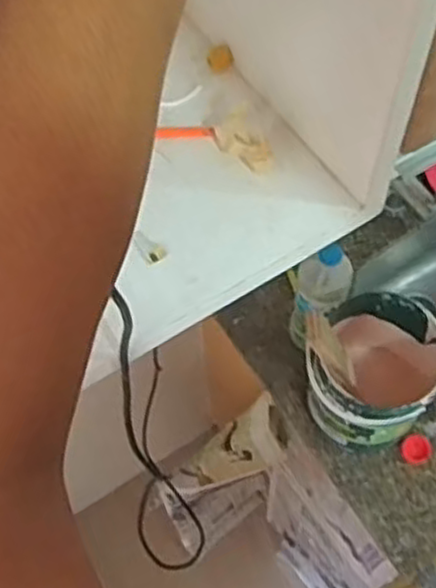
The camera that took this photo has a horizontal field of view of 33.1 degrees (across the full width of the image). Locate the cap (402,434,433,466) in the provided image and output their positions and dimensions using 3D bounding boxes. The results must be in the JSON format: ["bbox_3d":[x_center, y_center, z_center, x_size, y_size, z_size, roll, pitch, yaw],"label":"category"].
[{"bbox_3d":[0.307,0.239,1.132,0.046,0.008,0.045,-1,63,1],"label":"cap"}]

